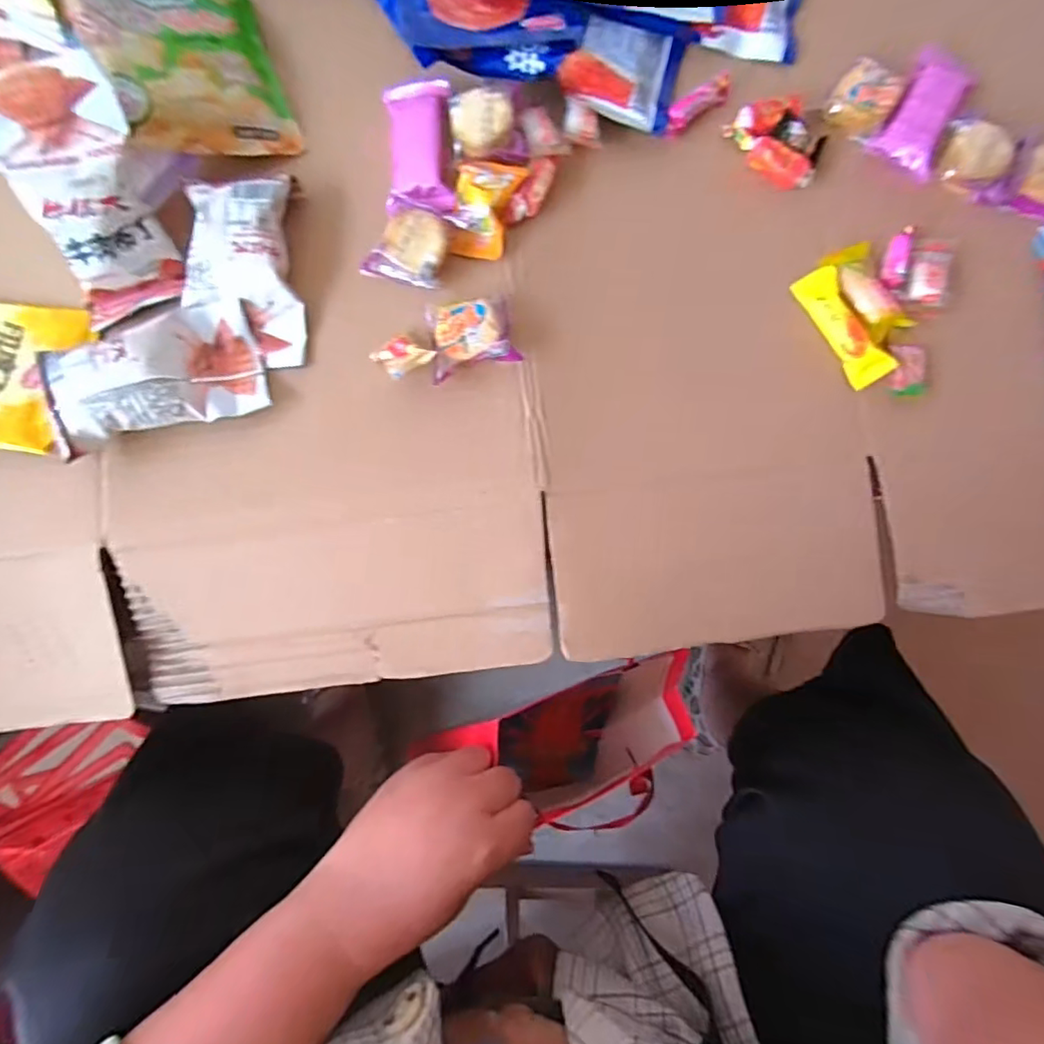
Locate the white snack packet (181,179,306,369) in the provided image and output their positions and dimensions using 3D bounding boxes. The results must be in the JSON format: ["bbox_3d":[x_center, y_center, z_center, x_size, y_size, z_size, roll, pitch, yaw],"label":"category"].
[{"bbox_3d":[-0.182,-0.162,0.359,0.069,0.033,0.114,-3,82,1],"label":"white snack packet"}]

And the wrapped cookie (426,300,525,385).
[{"bbox_3d":[-0.033,-0.119,0.358,0.055,0.021,0.045,-15,82,0],"label":"wrapped cookie"}]

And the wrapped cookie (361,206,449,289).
[{"bbox_3d":[-0.075,-0.182,0.365,0.051,0.023,0.044,19,83,5],"label":"wrapped cookie"}]

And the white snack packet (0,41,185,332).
[{"bbox_3d":[-0.265,-0.200,0.336,0.072,0.033,0.138,-13,117,0],"label":"white snack packet"}]

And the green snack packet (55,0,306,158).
[{"bbox_3d":[-0.230,-0.316,0.368,0.116,0.021,0.155,-19,82,-31],"label":"green snack packet"}]

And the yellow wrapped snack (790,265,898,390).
[{"bbox_3d":[0.217,-0.133,0.374,0.031,0.008,0.084,-25,82,-2],"label":"yellow wrapped snack"}]

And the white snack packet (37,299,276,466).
[{"bbox_3d":[-0.232,-0.094,0.349,0.121,0.038,0.078,-17,82,-1],"label":"white snack packet"}]

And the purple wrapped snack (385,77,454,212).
[{"bbox_3d":[-0.069,-0.252,0.378,0.043,0.018,0.094,-3,82,2],"label":"purple wrapped snack"}]

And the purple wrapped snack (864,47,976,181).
[{"bbox_3d":[0.283,-0.287,0.390,0.046,0.017,0.081,33,84,6],"label":"purple wrapped snack"}]

